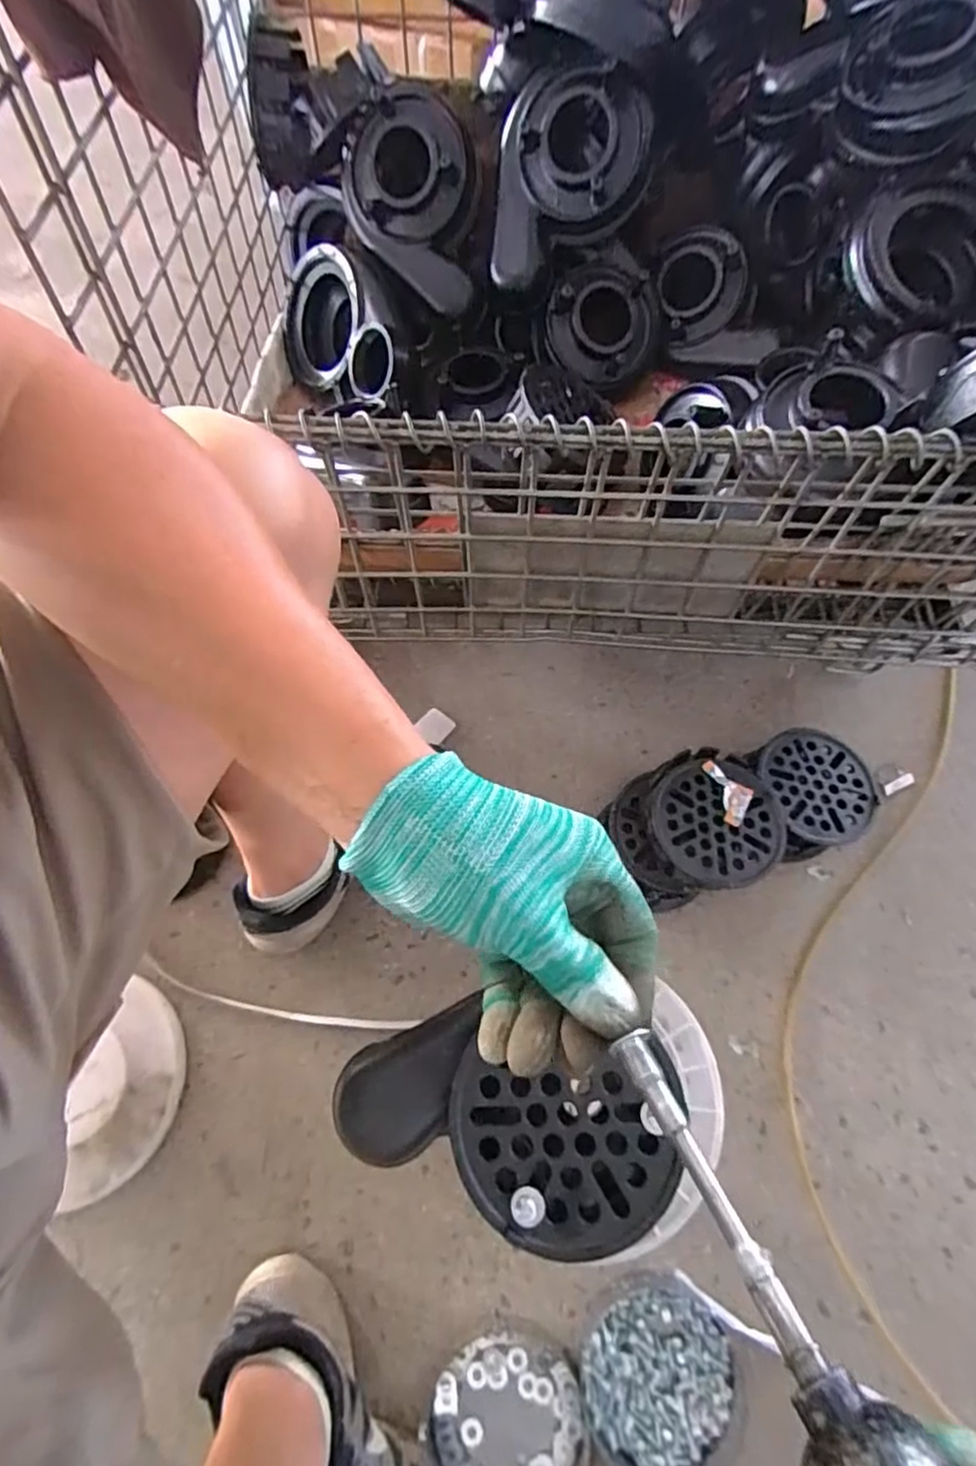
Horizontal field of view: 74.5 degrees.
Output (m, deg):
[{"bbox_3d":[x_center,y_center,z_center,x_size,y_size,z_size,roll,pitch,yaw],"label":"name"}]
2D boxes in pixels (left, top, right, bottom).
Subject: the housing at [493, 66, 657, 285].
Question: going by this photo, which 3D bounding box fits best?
[{"bbox_3d":[0.086,-0.567,0.656,0.156,0.141,0.107,6,68,5],"label":"housing"}]

